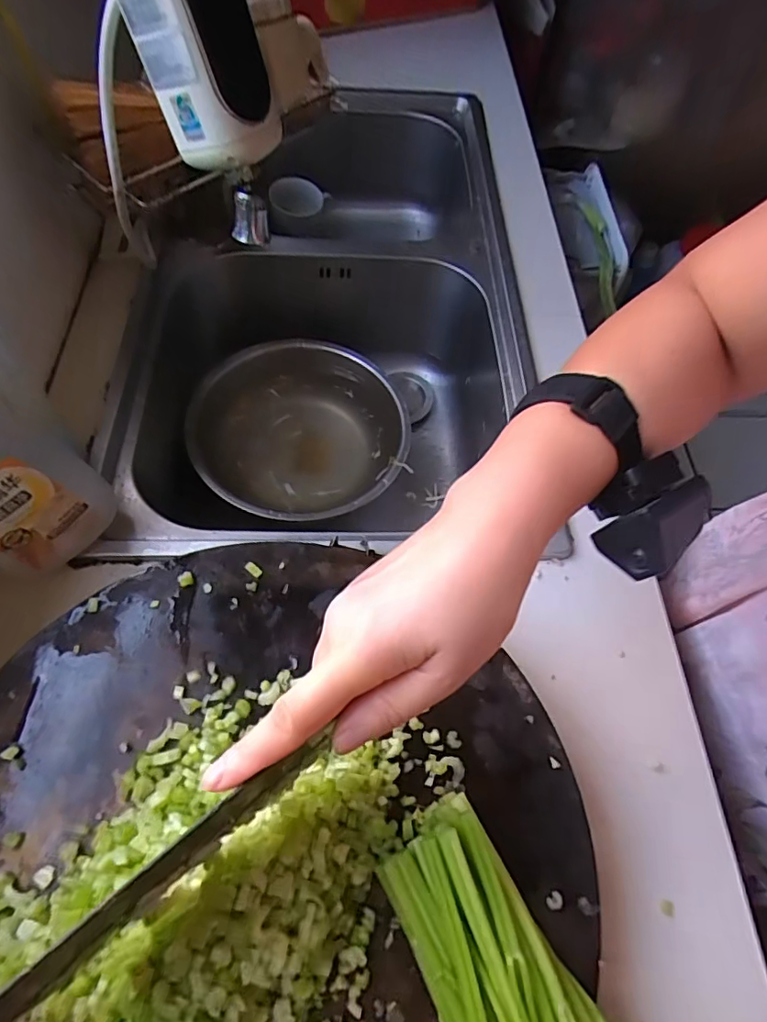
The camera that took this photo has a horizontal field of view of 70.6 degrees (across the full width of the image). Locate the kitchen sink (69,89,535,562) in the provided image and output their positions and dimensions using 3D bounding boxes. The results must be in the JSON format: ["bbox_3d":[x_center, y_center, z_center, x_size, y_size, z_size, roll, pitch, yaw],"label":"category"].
[{"bbox_3d":[-0.049,-0.226,0.695,0.400,0.218,0.717,5,61,-1],"label":"kitchen sink"}]

